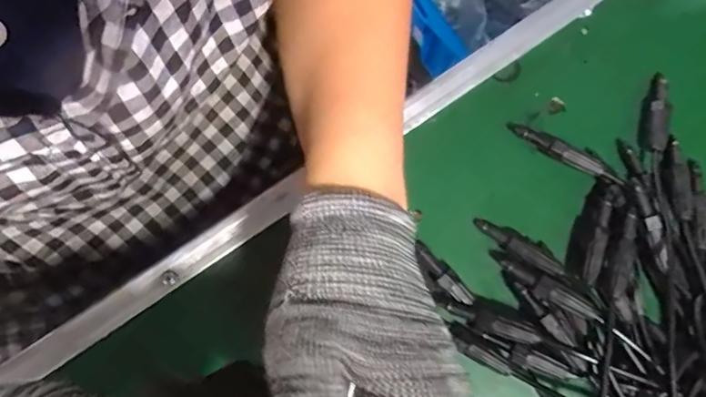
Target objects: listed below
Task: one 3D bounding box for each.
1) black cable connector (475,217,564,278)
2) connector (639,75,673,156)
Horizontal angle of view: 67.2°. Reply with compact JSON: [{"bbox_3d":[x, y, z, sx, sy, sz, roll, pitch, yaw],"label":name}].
[{"bbox_3d":[0.093,0.026,0.301,0.056,0.007,0.010,32,79,28],"label":"black cable connector"},{"bbox_3d":[0.182,-0.053,0.320,0.015,0.010,0.052,5,78,0],"label":"connector"}]

